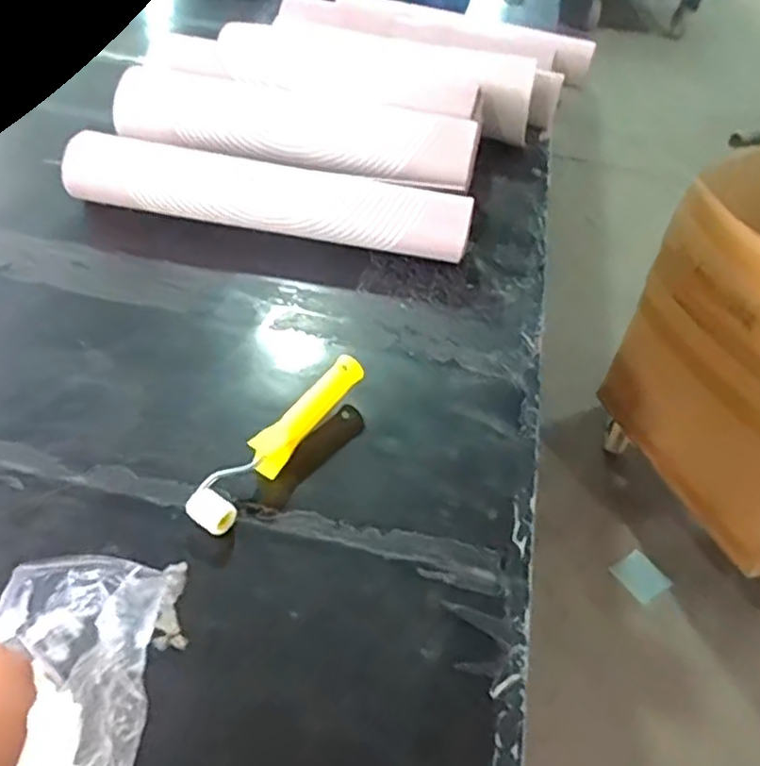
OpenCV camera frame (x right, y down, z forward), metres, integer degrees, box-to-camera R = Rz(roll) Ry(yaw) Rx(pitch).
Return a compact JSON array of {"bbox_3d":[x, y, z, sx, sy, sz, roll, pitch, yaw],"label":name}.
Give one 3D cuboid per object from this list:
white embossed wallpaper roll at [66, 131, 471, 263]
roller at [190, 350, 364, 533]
[{"bbox_3d":[-0.134,-0.222,0.851,0.486,0.077,0.068,10,43,3],"label":"white embossed wallpaper roll"},{"bbox_3d":[-0.085,0.045,0.602,0.044,0.037,0.200,28,47,21],"label":"roller"}]

